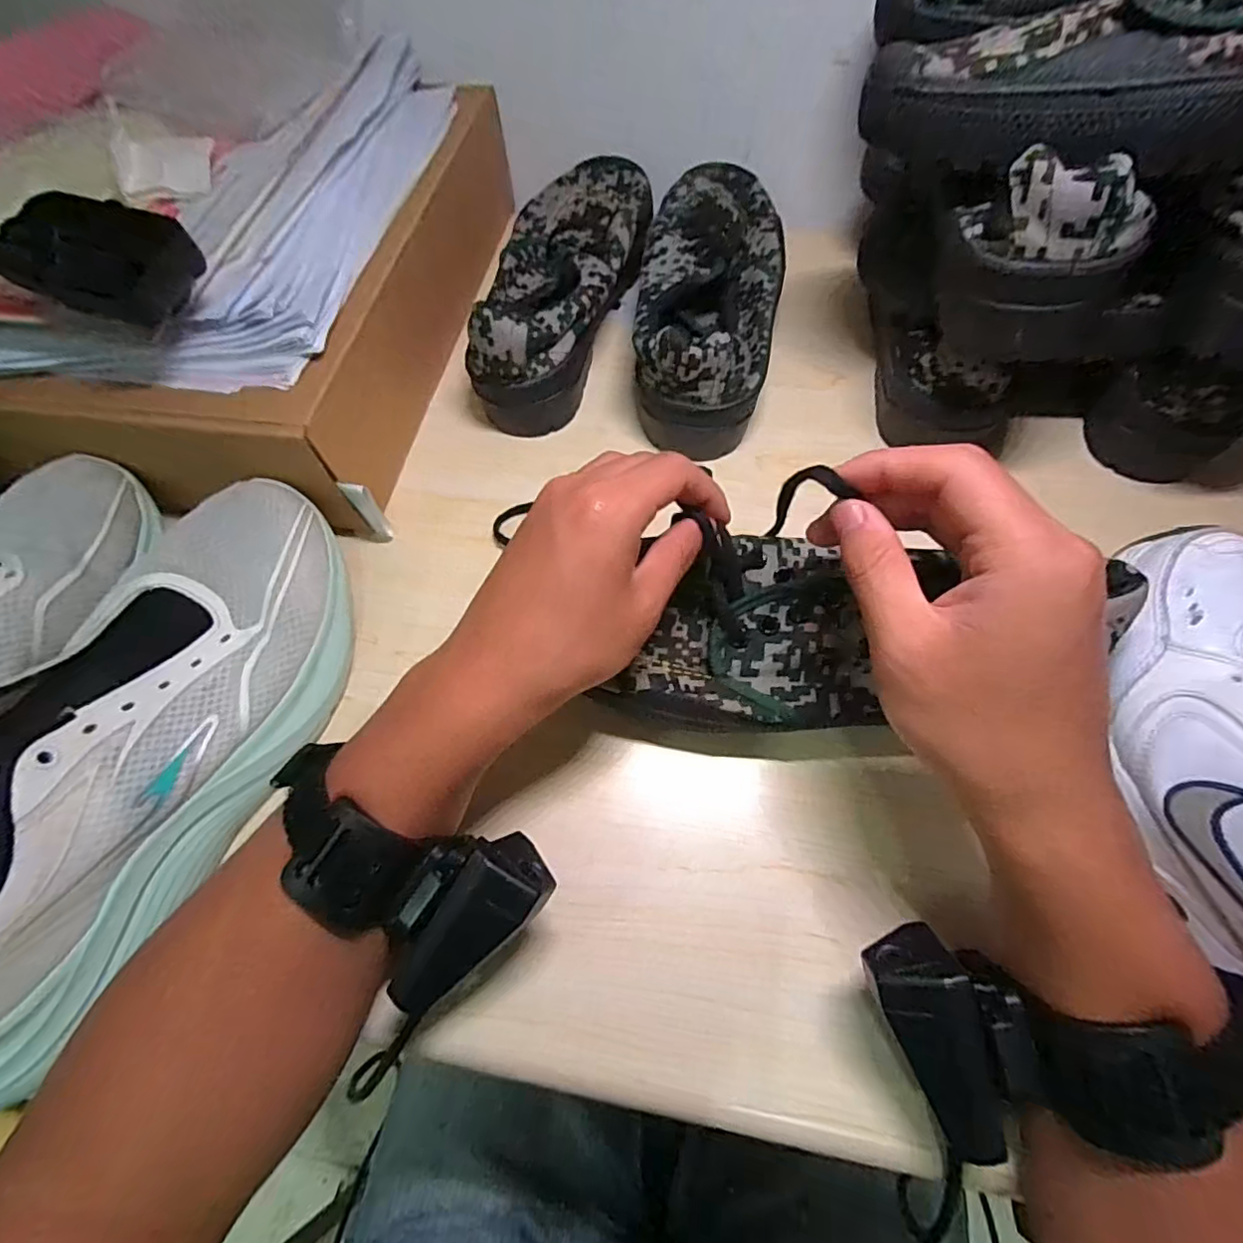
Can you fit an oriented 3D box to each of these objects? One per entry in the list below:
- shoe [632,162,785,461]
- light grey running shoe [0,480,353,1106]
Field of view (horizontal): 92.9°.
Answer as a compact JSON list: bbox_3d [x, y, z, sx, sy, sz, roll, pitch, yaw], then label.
[{"bbox_3d":[0.064,-0.236,0.410,0.091,0.077,0.261,9,64,8],"label":"shoe"},{"bbox_3d":[-0.218,0.045,0.255,0.101,0.094,0.266,20,66,13],"label":"light grey running shoe"}]

